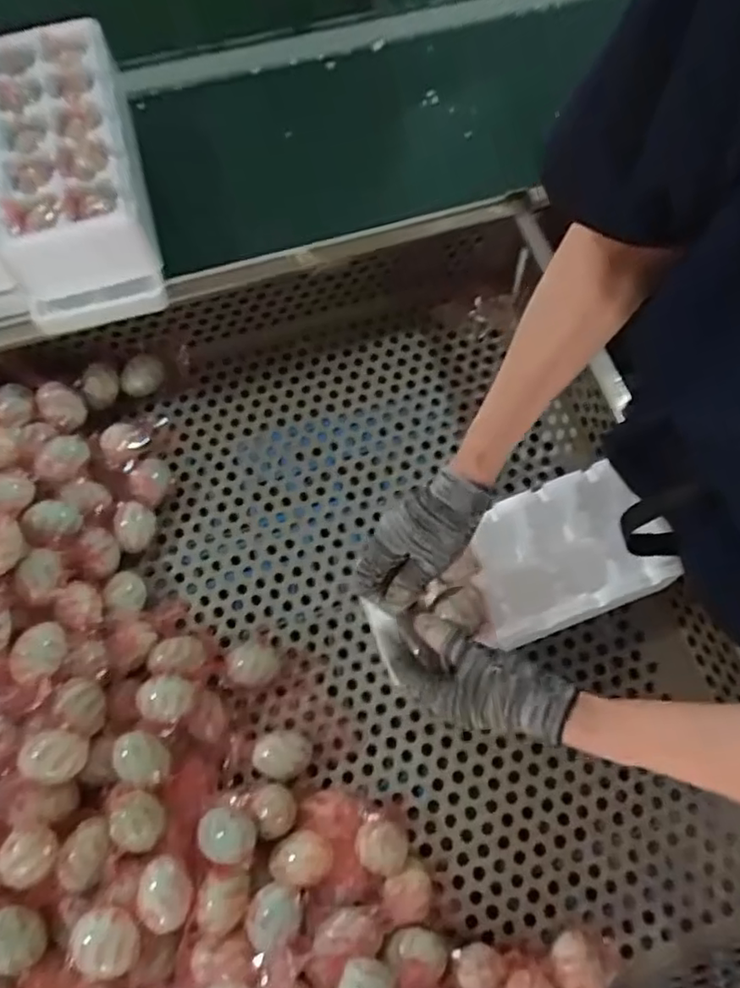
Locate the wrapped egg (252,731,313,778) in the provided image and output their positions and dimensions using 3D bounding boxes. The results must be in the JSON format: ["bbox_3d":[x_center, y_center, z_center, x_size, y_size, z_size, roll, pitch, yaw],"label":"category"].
[{"bbox_3d":[-0.090,0.267,0.622,0.057,0.044,0.042,-3,70,-2],"label":"wrapped egg"}]

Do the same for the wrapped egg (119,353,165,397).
[{"bbox_3d":[-0.285,-0.146,0.766,0.054,0.052,0.041,-18,71,-7],"label":"wrapped egg"}]

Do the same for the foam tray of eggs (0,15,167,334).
[{"bbox_3d":[-0.326,-0.351,0.643,0.142,0.112,0.319,-16,71,-7],"label":"foam tray of eggs"}]

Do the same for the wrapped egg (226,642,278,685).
[{"bbox_3d":[-0.126,0.181,0.646,0.054,0.058,0.043,-2,70,-2],"label":"wrapped egg"}]

